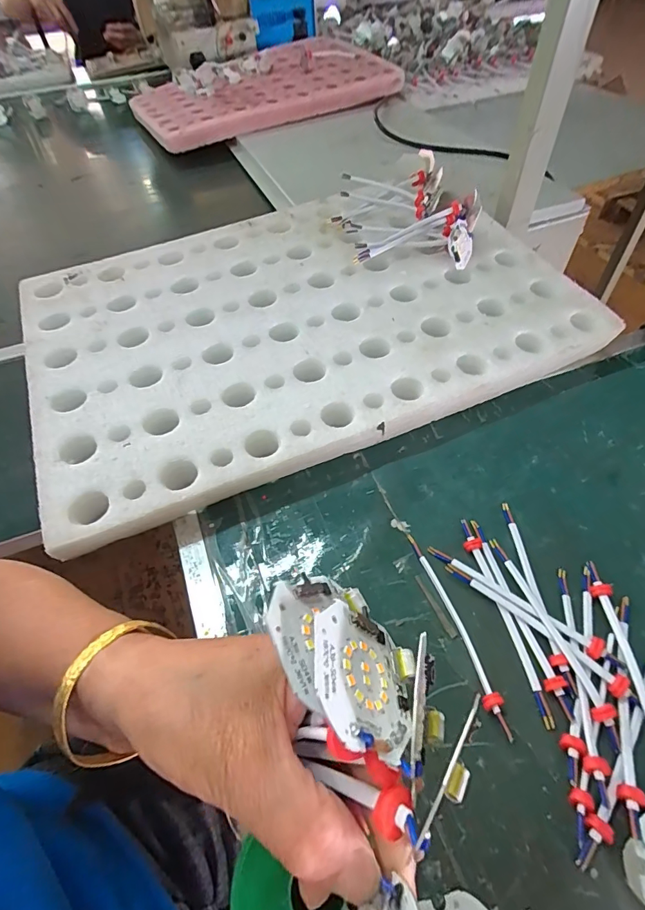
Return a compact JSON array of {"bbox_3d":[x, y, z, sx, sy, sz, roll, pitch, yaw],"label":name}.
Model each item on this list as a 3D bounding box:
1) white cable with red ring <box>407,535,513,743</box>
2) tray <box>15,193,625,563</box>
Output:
[{"bbox_3d":[0.091,0.115,0.299,0.013,0.019,0.139,-13,53,-7],"label":"white cable with red ring"},{"bbox_3d":[-0.022,-0.152,0.475,0.553,0.043,0.364,-22,58,-13],"label":"tray"}]

